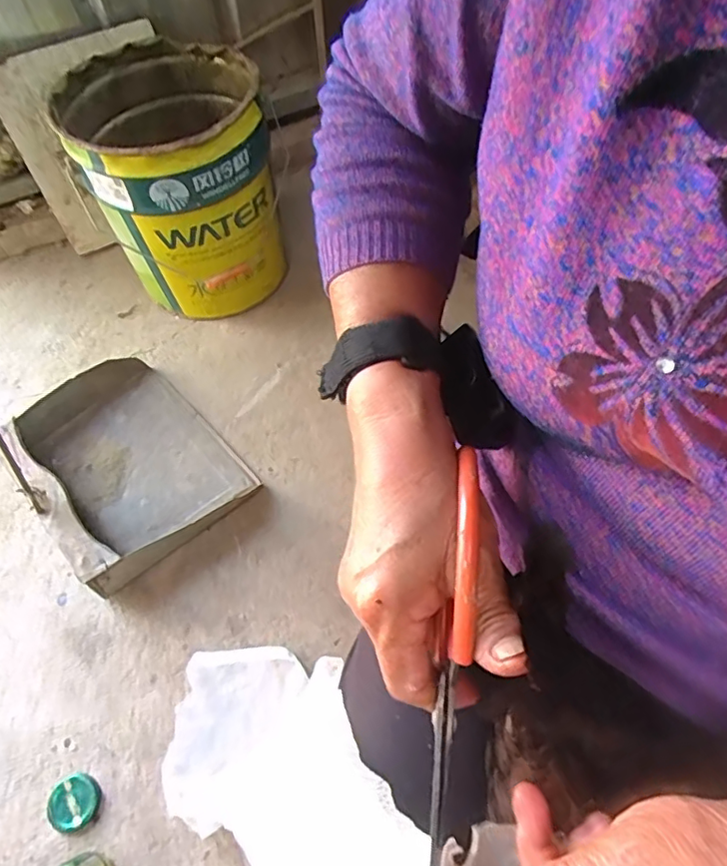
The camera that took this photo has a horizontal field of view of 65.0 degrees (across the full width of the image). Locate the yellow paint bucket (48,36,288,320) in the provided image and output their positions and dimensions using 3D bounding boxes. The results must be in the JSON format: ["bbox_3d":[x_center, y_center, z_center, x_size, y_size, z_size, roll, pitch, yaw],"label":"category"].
[{"bbox_3d":[-0.277,-0.382,0.913,0.265,0.342,0.266,0,62,1],"label":"yellow paint bucket"}]

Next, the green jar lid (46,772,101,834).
[{"bbox_3d":[-0.326,0.413,0.639,0.053,0.013,0.055,0,62,1],"label":"green jar lid"}]

